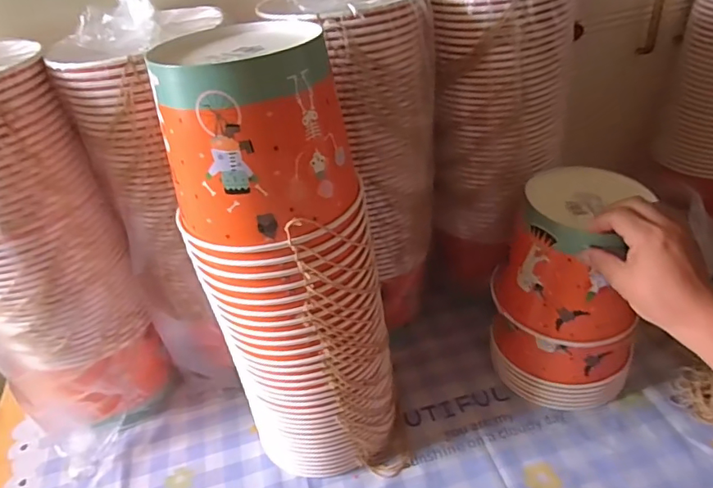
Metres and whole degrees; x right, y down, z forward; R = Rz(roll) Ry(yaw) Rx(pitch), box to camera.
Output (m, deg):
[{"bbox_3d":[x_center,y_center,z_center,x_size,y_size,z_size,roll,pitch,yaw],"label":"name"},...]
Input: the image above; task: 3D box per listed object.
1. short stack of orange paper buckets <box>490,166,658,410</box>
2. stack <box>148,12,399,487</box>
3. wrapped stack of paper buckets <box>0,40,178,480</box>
[{"bbox_3d":[0.251,0.057,0.598,0.146,0.240,0.152,14,38,32],"label":"short stack of orange paper buckets"},{"bbox_3d":[-0.054,0.044,0.478,0.157,0.452,0.118,-2,35,8],"label":"stack"},{"bbox_3d":[-0.331,0.040,0.539,0.135,0.453,0.162,19,43,33],"label":"wrapped stack of paper buckets"}]

